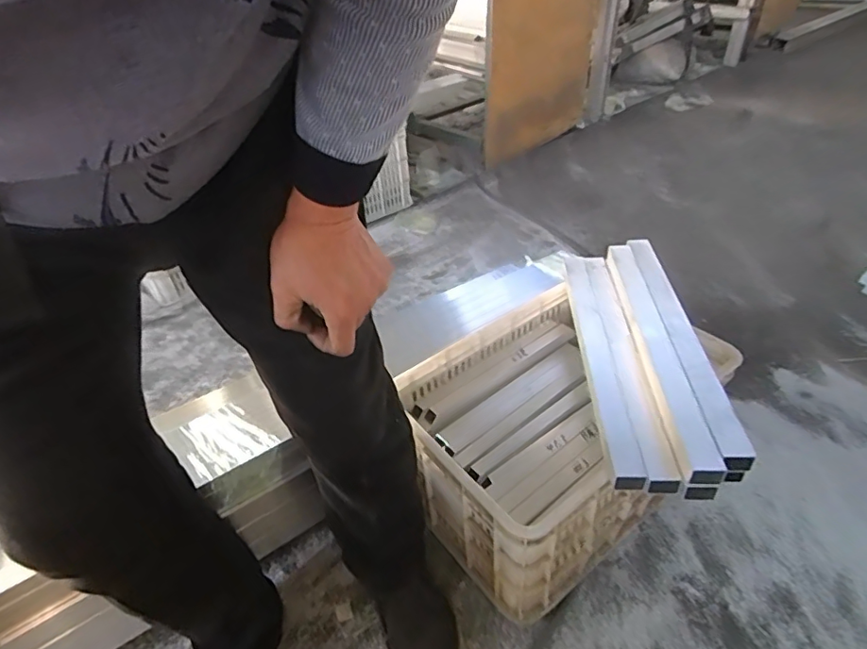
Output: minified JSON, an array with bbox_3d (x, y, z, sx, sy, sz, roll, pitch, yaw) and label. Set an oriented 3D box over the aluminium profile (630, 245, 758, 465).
[{"bbox_3d":[0.383,-0.002,0.833,0.048,0.040,0.522,-1,44,4],"label":"aluminium profile"}]

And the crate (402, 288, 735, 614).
[{"bbox_3d":[0.207,0.187,0.933,0.496,0.296,0.363,-29,46,-29],"label":"crate"}]

